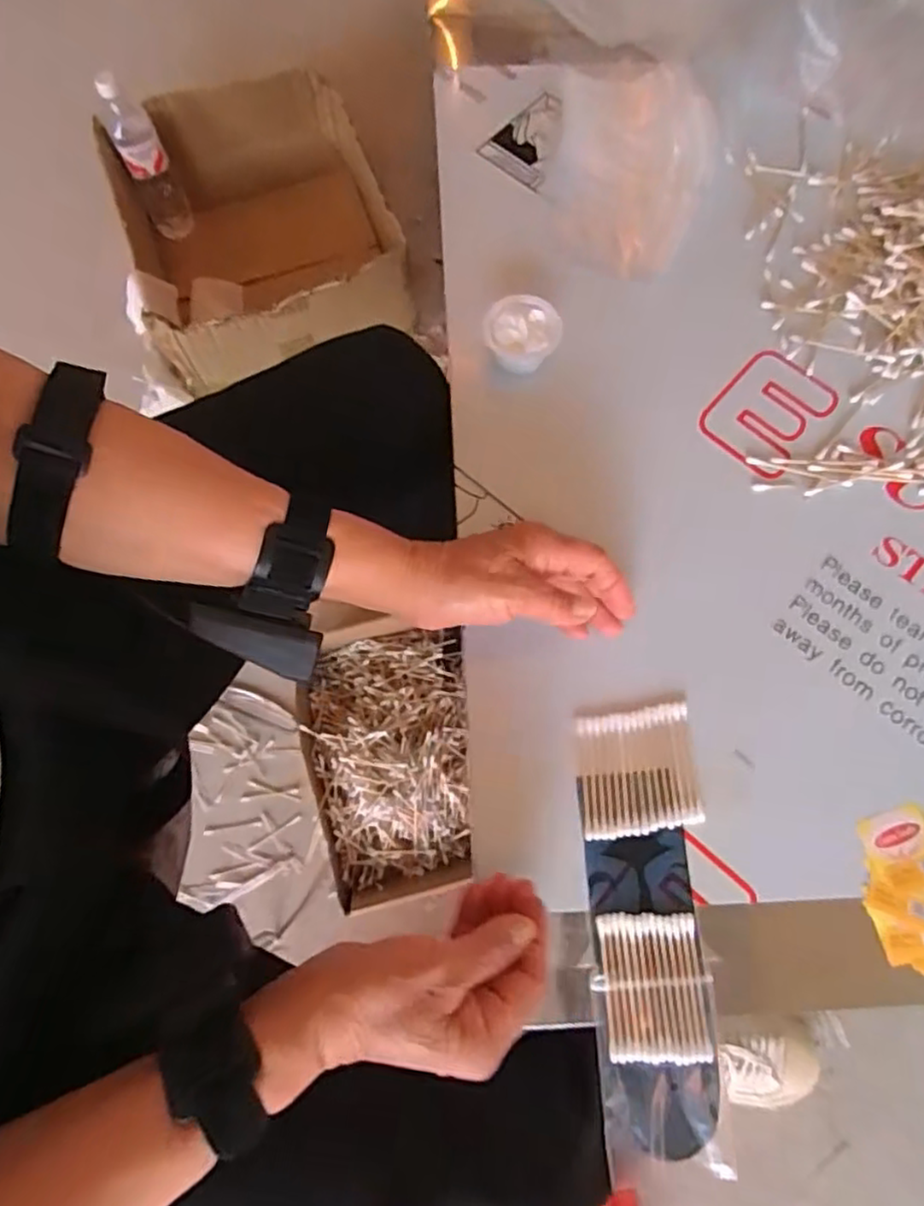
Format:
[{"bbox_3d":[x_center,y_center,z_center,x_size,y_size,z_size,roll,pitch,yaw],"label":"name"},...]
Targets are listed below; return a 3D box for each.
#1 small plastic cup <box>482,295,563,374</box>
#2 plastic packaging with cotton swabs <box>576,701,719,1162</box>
[{"bbox_3d":[0.043,-0.190,0.483,0.053,0.031,0.048,26,76,8],"label":"small plastic cup"},{"bbox_3d":[0.108,0.176,0.386,0.069,0.009,0.227,-1,74,1],"label":"plastic packaging with cotton swabs"}]

